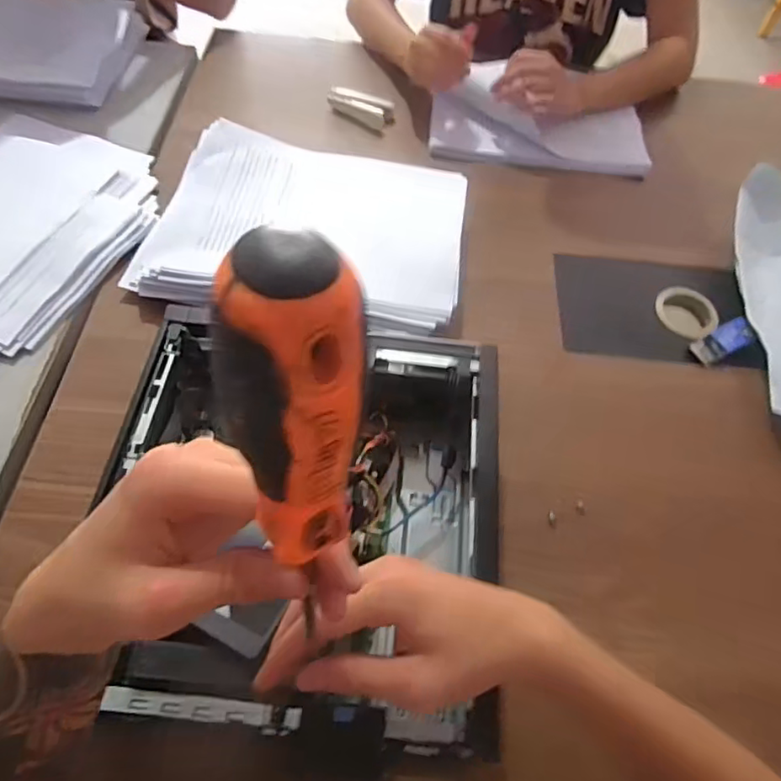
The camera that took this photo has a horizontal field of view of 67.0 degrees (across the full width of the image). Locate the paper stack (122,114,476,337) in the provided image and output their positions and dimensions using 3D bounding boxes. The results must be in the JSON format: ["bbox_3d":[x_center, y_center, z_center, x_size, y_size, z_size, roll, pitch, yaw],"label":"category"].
[{"bbox_3d":[-0.078,-0.177,0.635,0.316,0.043,0.240,8,57,1],"label":"paper stack"}]

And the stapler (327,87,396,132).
[{"bbox_3d":[-0.041,-0.387,0.810,0.090,0.035,0.035,12,57,4],"label":"stapler"}]

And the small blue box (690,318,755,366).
[{"bbox_3d":[0.371,-0.056,0.655,0.072,0.014,0.032,-24,61,-18],"label":"small blue box"}]

